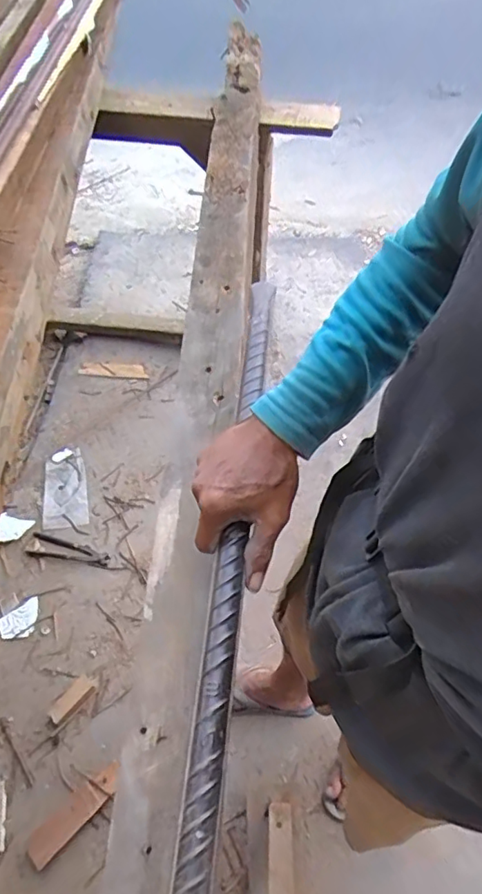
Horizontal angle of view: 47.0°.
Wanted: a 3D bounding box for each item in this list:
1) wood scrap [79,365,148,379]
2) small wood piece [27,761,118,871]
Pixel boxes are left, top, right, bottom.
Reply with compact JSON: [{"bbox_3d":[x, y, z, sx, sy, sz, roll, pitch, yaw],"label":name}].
[{"bbox_3d":[-0.414,-0.251,1.813,0.219,0.011,0.048,4,66,-1],"label":"wood scrap"},{"bbox_3d":[-0.331,0.734,1.114,0.209,0.027,0.060,-39,62,-22],"label":"small wood piece"}]

